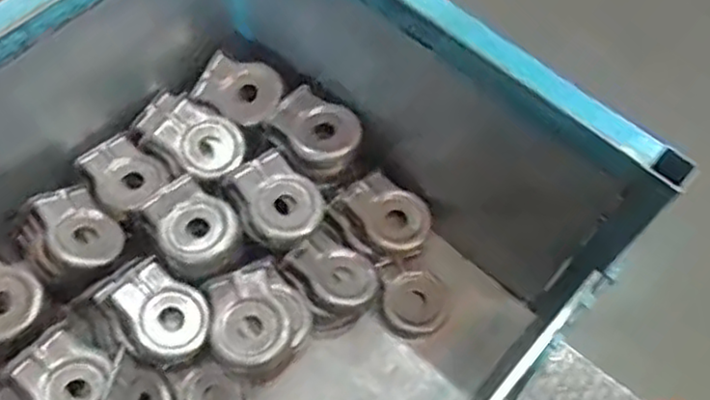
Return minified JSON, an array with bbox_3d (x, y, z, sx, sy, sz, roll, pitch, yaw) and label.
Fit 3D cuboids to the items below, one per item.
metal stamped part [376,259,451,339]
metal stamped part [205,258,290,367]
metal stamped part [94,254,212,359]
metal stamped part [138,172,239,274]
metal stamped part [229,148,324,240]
[{"bbox_3d":[0.085,0.151,1.037,0.104,0.044,0.096,1,62,-3],"label":"metal stamped part"},{"bbox_3d":[-0.136,0.146,0.897,0.096,0.023,0.126,-15,64,-11],"label":"metal stamped part"},{"bbox_3d":[-0.243,0.138,0.891,0.129,0.049,0.095,50,56,3],"label":"metal stamped part"},{"bbox_3d":[-0.213,0.030,0.920,0.101,0.050,0.132,-29,68,-17],"label":"metal stamped part"},{"bbox_3d":[-0.100,-0.006,0.950,0.093,0.036,0.121,-38,89,-29],"label":"metal stamped part"}]

